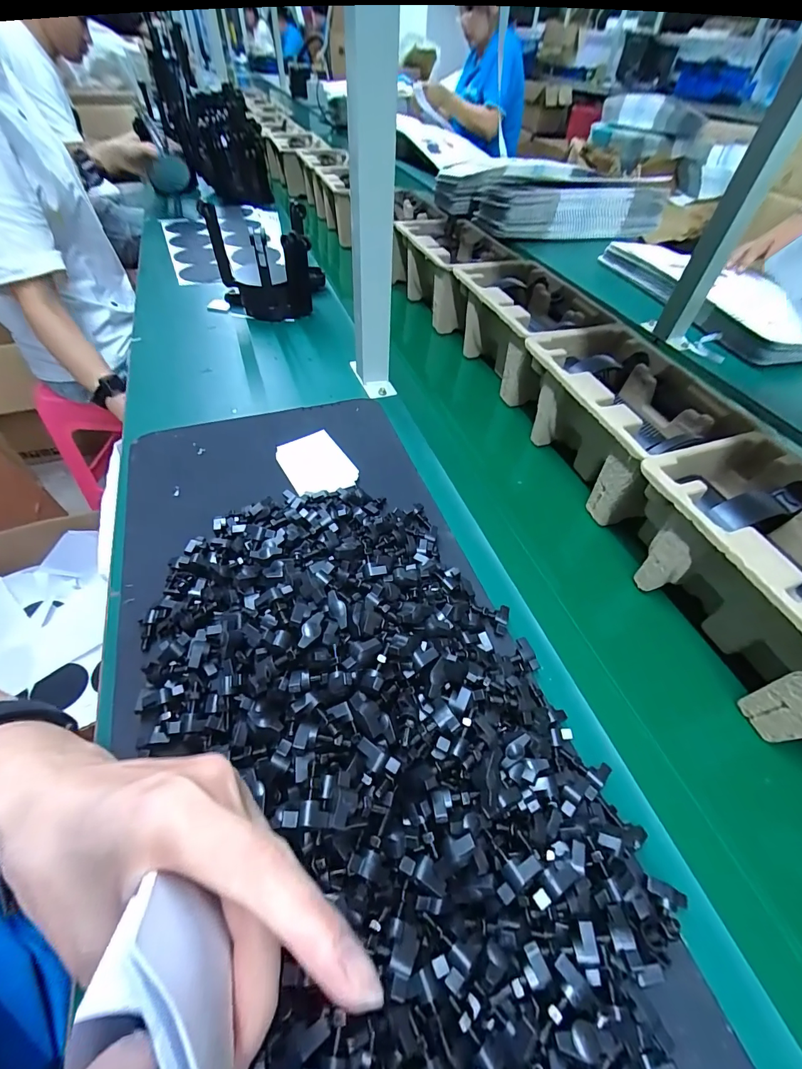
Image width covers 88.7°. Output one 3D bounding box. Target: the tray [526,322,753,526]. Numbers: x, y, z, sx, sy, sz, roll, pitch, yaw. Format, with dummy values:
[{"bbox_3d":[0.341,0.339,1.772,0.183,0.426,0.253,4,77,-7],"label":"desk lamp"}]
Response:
[{"bbox_3d":[0.242,-0.137,0.470,0.141,0.094,0.224,-11,52,-11],"label":"tray"}]

